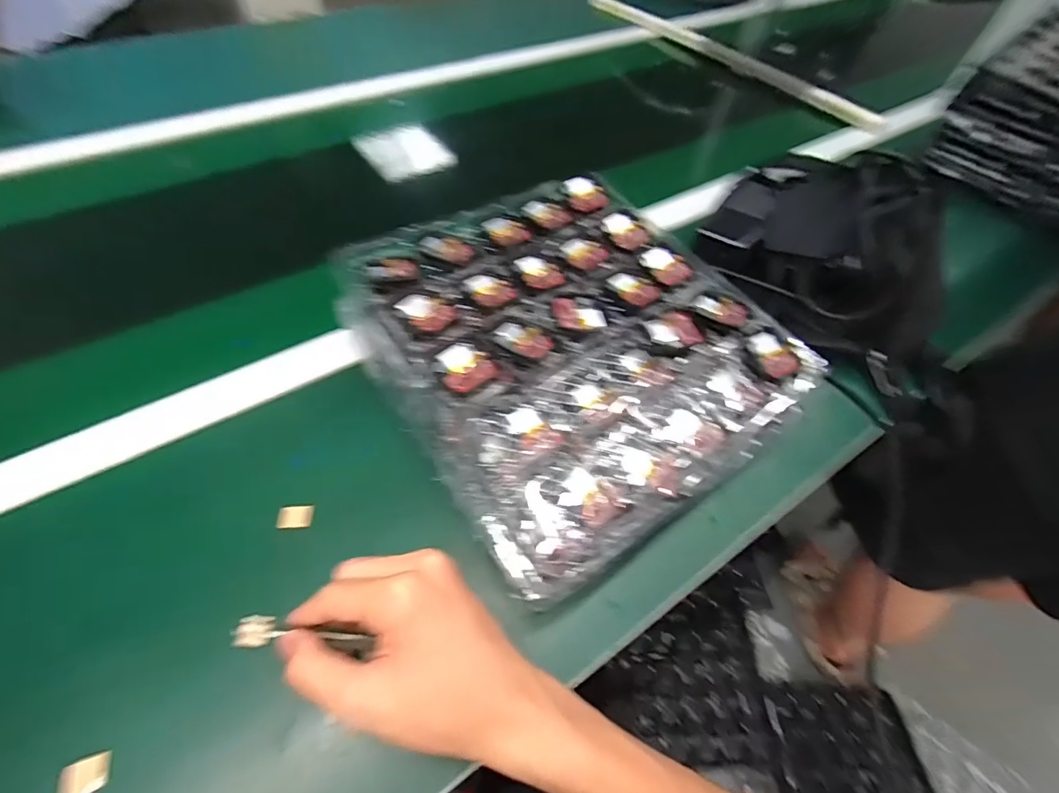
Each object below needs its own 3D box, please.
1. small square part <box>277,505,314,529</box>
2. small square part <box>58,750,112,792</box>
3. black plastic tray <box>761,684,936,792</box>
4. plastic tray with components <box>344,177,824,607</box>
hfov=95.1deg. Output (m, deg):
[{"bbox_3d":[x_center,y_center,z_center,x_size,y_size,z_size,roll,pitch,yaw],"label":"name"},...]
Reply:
[{"bbox_3d":[-0.165,0.085,0.342,0.023,0.007,0.015,-6,56,-10],"label":"small square part"},{"bbox_3d":[-0.234,0.200,0.255,0.021,0.007,0.018,-14,57,-15],"label":"small square part"},{"bbox_3d":[0.547,0.645,0.815,0.253,0.050,0.277,2,55,-4],"label":"black plastic tray"},{"bbox_3d":[0.034,-0.043,0.378,0.272,0.063,0.282,-28,62,-23],"label":"plastic tray with components"}]

